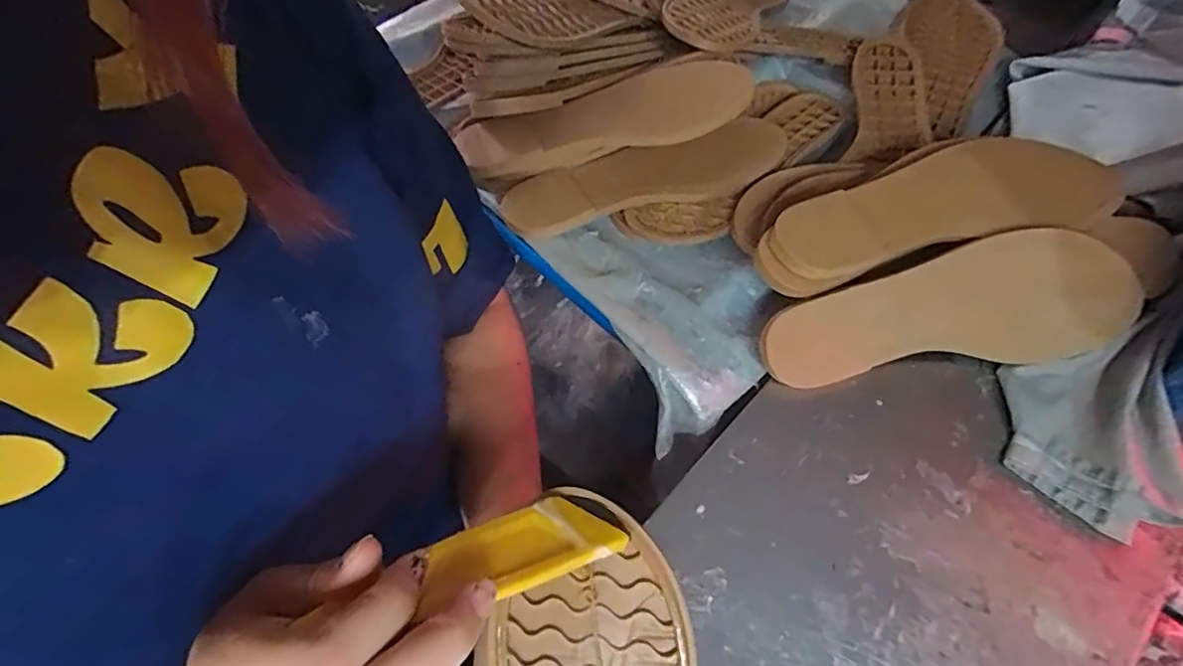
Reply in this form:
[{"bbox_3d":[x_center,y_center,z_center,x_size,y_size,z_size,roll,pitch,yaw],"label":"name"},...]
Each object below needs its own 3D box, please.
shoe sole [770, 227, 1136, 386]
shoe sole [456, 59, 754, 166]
[{"bbox_3d":[0.231,-0.016,0.370,0.233,0.011,0.079,-7,94,4],"label":"shoe sole"},{"bbox_3d":[0.014,-0.172,0.448,0.223,0.017,0.090,-23,59,-12],"label":"shoe sole"}]

